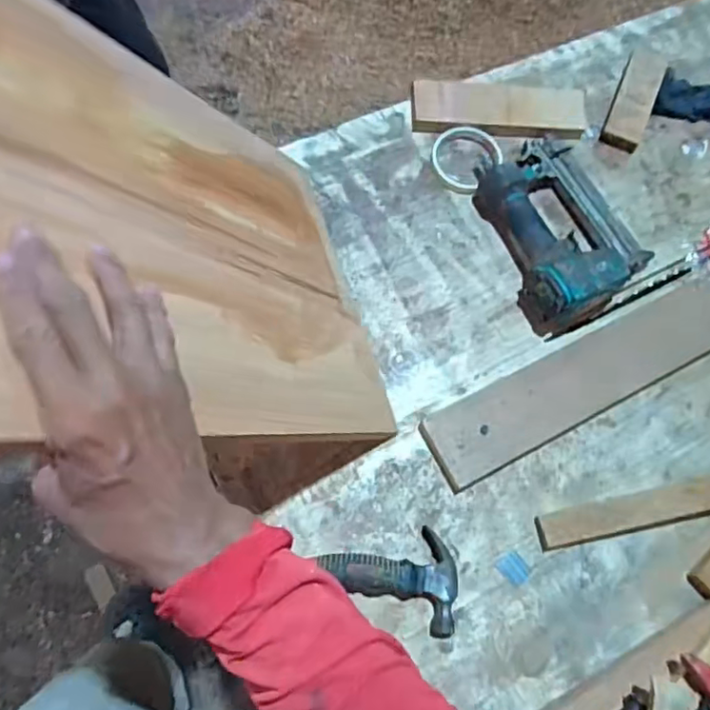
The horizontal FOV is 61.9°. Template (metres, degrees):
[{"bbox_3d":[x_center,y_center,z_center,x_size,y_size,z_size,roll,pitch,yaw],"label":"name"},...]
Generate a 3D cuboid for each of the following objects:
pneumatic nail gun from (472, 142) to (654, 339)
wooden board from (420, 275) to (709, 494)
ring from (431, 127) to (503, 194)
[{"bbox_3d":[0.235,-0.157,0.701,0.168,0.060,0.231,-26,73,-13],"label":"pneumatic nail gun"},{"bbox_3d":[0.365,-0.028,0.683,0.640,0.022,0.097,-25,72,-11],"label":"wooden board"},{"bbox_3d":[0.137,-0.249,0.747,0.082,0.021,0.087,1,70,-2],"label":"ring"}]

